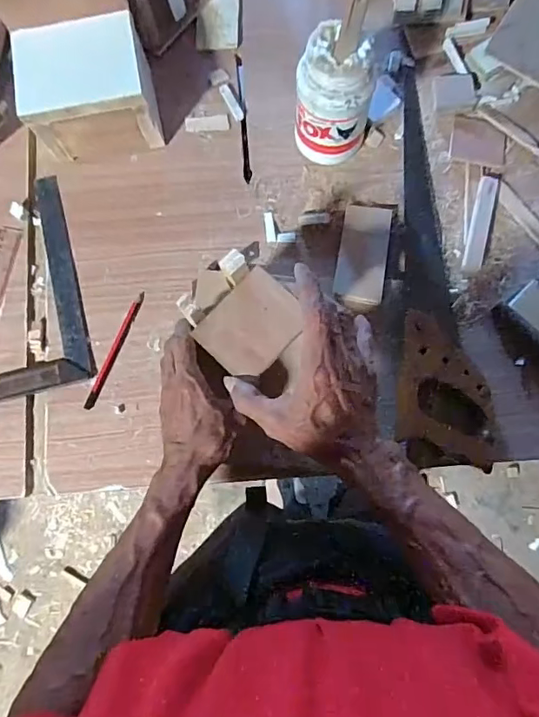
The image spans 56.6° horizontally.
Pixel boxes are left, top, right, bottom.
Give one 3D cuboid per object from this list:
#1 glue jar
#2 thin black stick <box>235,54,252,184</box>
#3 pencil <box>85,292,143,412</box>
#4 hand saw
[{"bbox_3d":[0.067,-0.267,0.523,0.080,0.135,0.070,7,81,3],"label":"glue jar"},{"bbox_3d":[-0.031,-0.292,0.601,0.009,0.004,0.168,-5,80,1],"label":"thin black stick"},{"bbox_3d":[-0.171,-0.010,0.552,0.011,0.005,0.138,21,82,5],"label":"pencil"},{"bbox_3d":[0.190,-0.119,0.535,0.102,0.045,0.457,4,81,3],"label":"hand saw"}]

